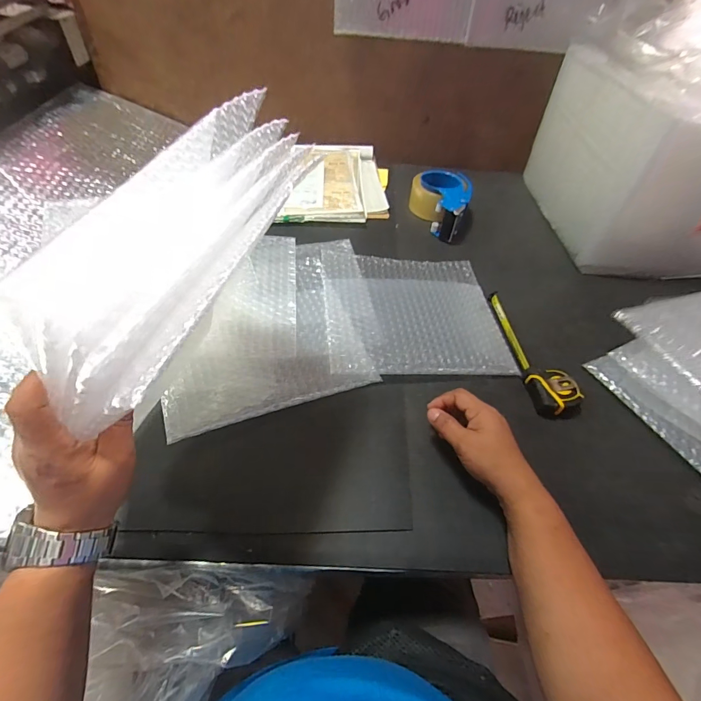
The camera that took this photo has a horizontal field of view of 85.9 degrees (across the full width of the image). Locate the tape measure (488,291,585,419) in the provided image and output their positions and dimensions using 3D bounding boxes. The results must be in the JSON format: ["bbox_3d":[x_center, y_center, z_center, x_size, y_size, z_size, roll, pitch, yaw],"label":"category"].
[{"bbox_3d":[0.246,-0.003,0.510,0.060,0.033,0.202,-2,51,-6],"label":"tape measure"}]

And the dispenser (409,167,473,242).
[{"bbox_3d":[0.162,-0.275,0.702,0.107,0.065,0.136,13,51,7],"label":"dispenser"}]

